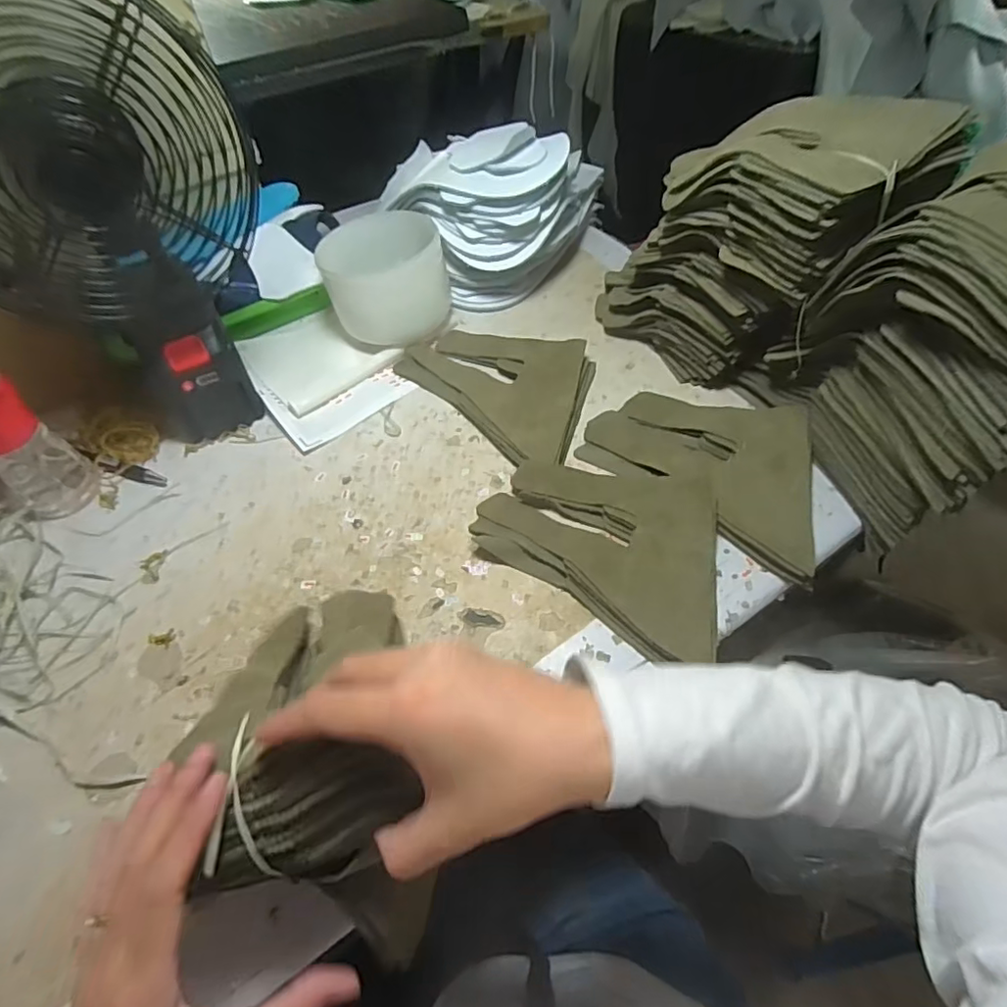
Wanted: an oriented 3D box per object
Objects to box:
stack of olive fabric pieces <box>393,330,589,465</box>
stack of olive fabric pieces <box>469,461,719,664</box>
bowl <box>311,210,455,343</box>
[{"bbox_3d":[-0.015,-0.115,0.558,0.191,0.024,0.146,18,57,14],"label":"stack of olive fabric pieces"},{"bbox_3d":[0.069,0.037,0.447,0.185,0.026,0.150,7,55,7],"label":"stack of olive fabric pieces"},{"bbox_3d":[-0.120,-0.230,0.598,0.122,0.077,0.107,-7,54,-3],"label":"bowl"}]

